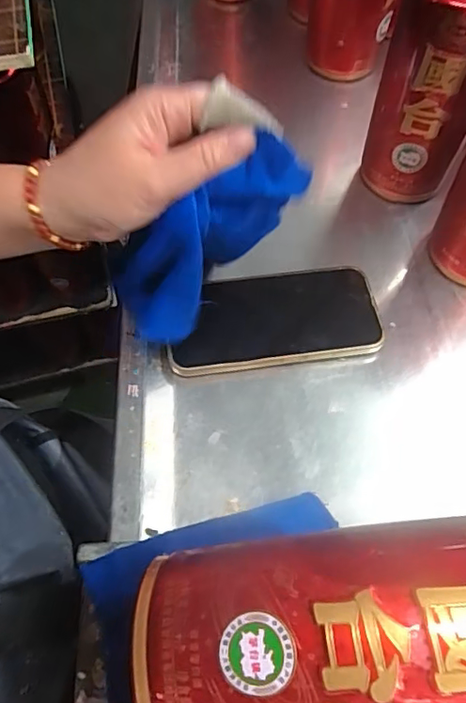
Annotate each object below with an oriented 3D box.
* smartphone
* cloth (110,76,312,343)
[{"bbox_3d":[0.031,-0.026,0.408,0.156,0.014,0.080,-6,59,-3],"label":"smartphone"},{"bbox_3d":[-0.023,-0.073,0.326,0.154,0.056,0.057,-49,60,26],"label":"cloth"}]

